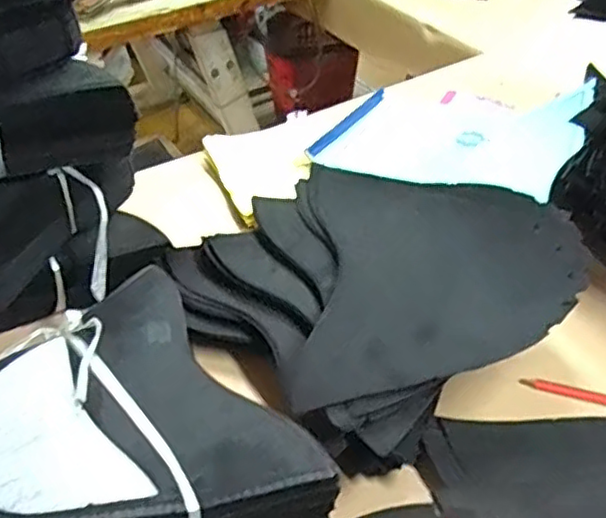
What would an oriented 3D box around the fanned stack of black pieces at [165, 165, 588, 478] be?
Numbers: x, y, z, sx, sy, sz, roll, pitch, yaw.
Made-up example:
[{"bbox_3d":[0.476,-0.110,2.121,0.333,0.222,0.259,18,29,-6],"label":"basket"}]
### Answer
[{"bbox_3d":[0.065,0.015,0.581,0.294,0.077,0.274,-27,50,-25],"label":"fanned stack of black pieces"}]

